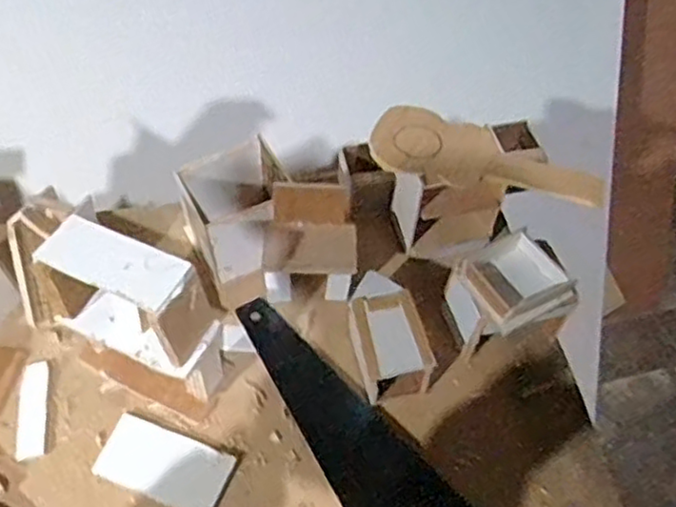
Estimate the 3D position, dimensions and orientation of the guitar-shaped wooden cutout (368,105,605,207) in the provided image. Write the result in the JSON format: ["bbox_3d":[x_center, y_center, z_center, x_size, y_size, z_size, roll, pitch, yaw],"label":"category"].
[{"bbox_3d":[0.124,-0.081,0.582,0.196,0.015,0.083,21,56,15],"label":"guitar-shaped wooden cutout"}]

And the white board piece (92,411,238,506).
[{"bbox_3d":[-0.136,0.166,0.535,0.101,0.008,0.050,17,55,12],"label":"white board piece"}]

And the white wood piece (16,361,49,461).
[{"bbox_3d":[-0.253,0.129,0.562,0.022,0.008,0.081,-9,54,-7],"label":"white wood piece"}]

